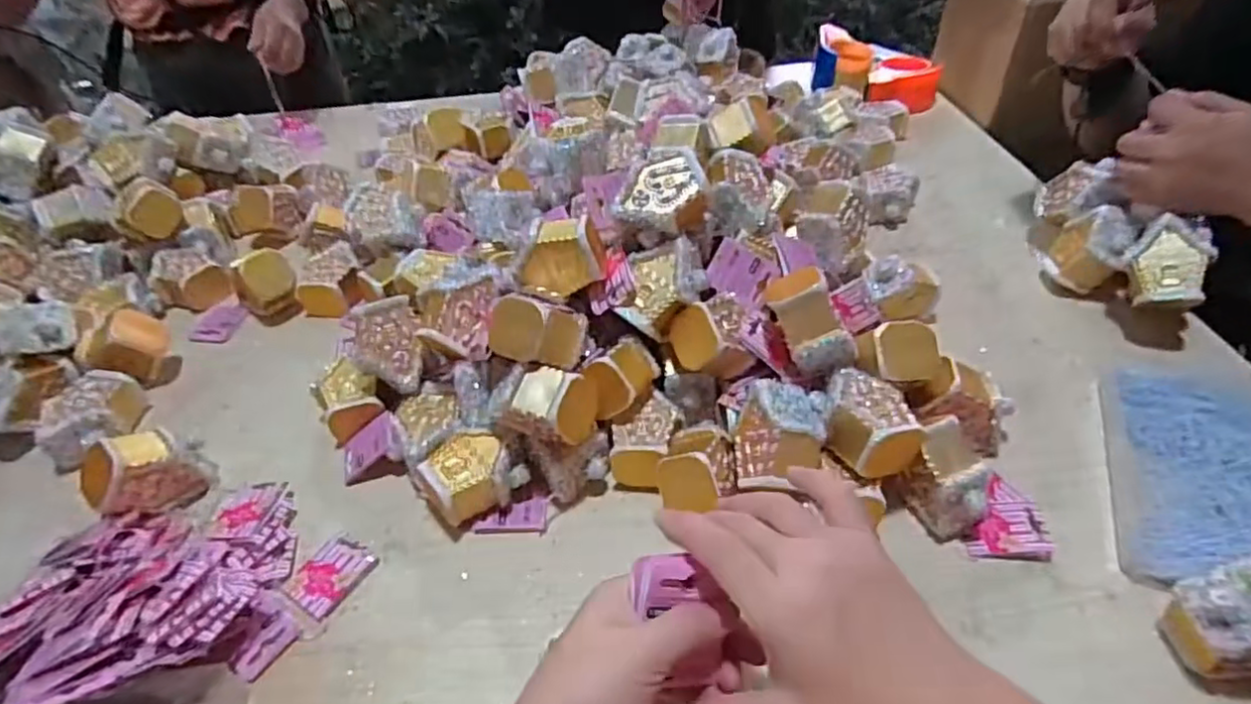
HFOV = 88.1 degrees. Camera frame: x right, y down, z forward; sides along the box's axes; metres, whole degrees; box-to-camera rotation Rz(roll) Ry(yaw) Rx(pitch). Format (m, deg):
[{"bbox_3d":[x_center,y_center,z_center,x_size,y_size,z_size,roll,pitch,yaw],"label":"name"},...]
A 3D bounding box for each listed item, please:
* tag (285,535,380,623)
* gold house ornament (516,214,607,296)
[{"bbox_3d":[-0.227,0.172,0.499,0.047,0.005,0.058,22,51,24],"label":"tag"},{"bbox_3d":[-0.053,-0.082,0.540,0.071,0.052,0.043,-4,45,-1],"label":"gold house ornament"}]

